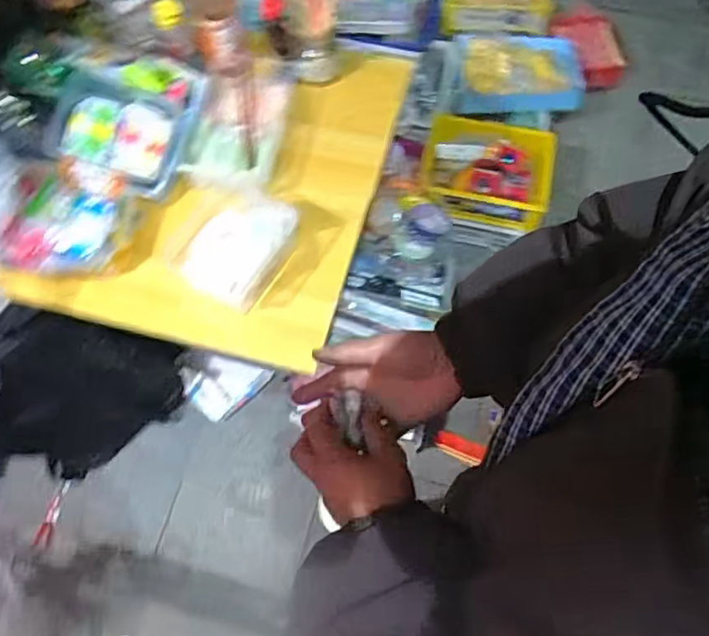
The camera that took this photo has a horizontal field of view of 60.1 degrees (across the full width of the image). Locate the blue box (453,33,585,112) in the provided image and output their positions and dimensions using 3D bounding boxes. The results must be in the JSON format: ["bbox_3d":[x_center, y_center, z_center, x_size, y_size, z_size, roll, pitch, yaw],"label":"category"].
[{"bbox_3d":[0.420,-0.640,1.578,0.319,0.072,0.238,0,67,2],"label":"blue box"}]

